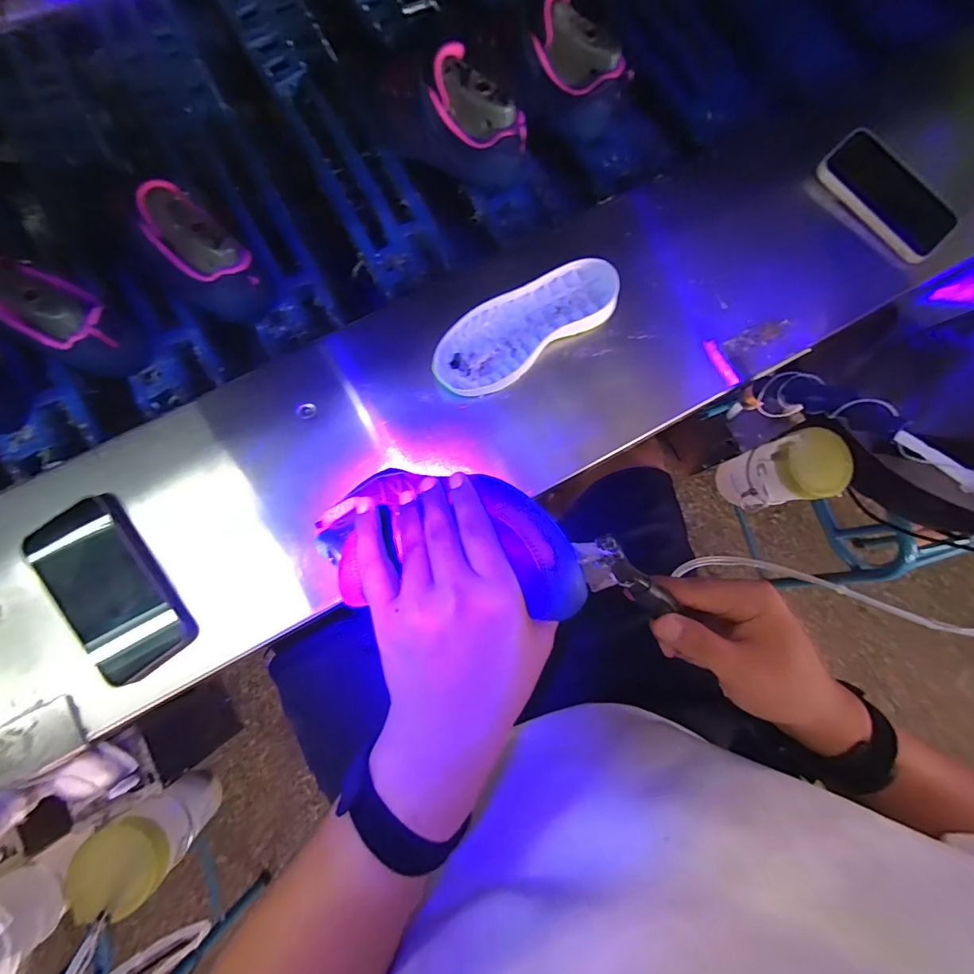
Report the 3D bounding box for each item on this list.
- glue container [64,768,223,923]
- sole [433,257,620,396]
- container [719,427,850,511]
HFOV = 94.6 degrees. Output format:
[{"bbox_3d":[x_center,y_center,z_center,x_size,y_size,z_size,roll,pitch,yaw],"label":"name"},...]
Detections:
[{"bbox_3d":[-0.337,0.356,0.469,0.082,0.130,0.076,-33,84,-7],"label":"glue container"},{"bbox_3d":[0.037,-0.162,0.445,0.197,0.016,0.079,-34,84,-7],"label":"sole"},{"bbox_3d":[0.342,-0.015,0.523,0.079,0.118,0.074,-16,83,-5],"label":"container"}]

